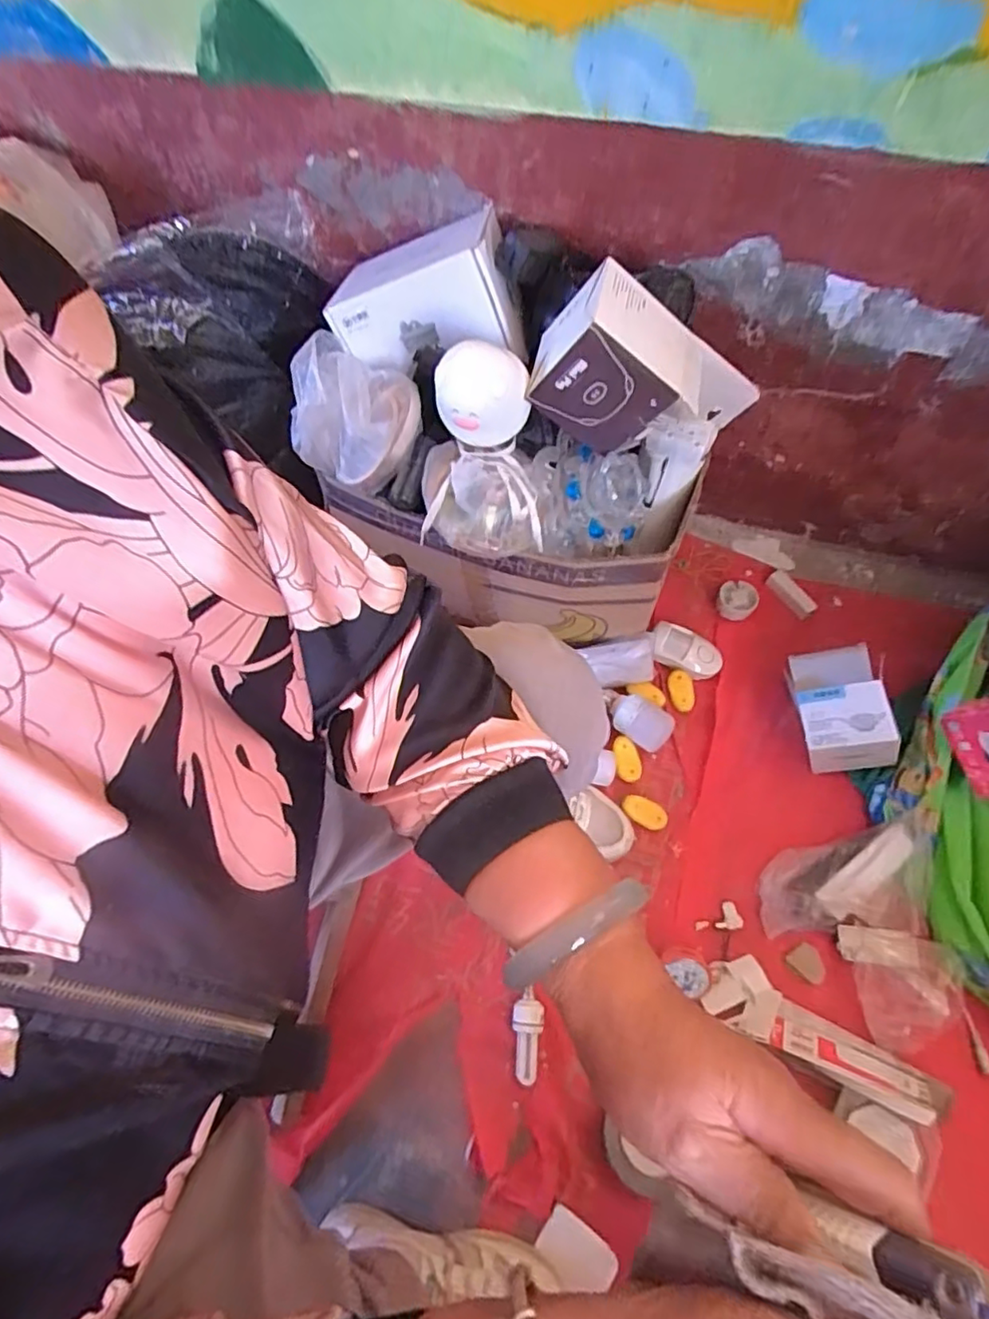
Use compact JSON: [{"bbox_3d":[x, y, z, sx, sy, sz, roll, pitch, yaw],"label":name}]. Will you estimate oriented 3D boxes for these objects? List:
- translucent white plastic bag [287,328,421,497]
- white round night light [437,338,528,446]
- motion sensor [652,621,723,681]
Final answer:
[{"bbox_3d":[-0.156,-0.272,0.660,0.141,0.085,0.154,-22,65,-10],"label":"translucent white plastic bag"},{"bbox_3d":[-0.012,-0.260,0.612,0.091,0.096,0.074,-2,63,0],"label":"white round night light"},{"bbox_3d":[0.276,-0.009,0.880,0.103,0.029,0.061,27,66,14],"label":"motion sensor"}]

